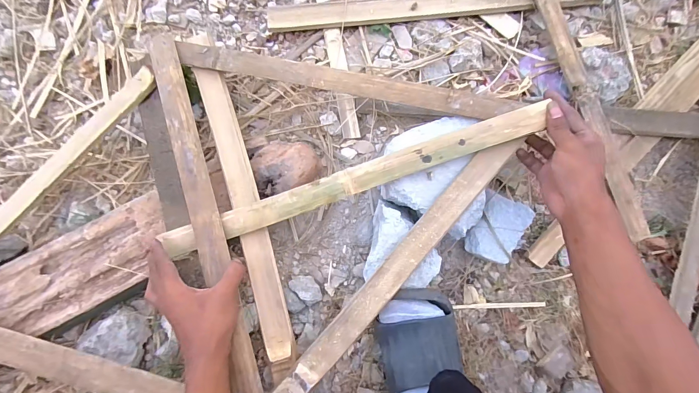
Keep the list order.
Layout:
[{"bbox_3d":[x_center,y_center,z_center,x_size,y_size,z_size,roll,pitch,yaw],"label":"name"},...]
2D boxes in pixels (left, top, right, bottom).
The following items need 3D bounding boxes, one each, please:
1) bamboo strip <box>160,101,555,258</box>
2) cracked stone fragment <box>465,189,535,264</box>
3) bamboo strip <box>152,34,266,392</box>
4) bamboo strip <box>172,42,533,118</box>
[{"bbox_3d":[0.004,-0.017,0.409,0.479,0.013,0.031,-19,84,2],"label":"bamboo strip"},{"bbox_3d":[0.206,0.046,0.476,0.071,0.041,0.096,30,86,5],"label":"cracked stone fragment"},{"bbox_3d":[-0.174,0.030,0.411,0.033,0.023,0.506,-19,80,0],"label":"bamboo strip"},{"bbox_3d":[-0.011,-0.153,0.437,0.447,0.008,0.038,12,75,6],"label":"bamboo strip"}]

